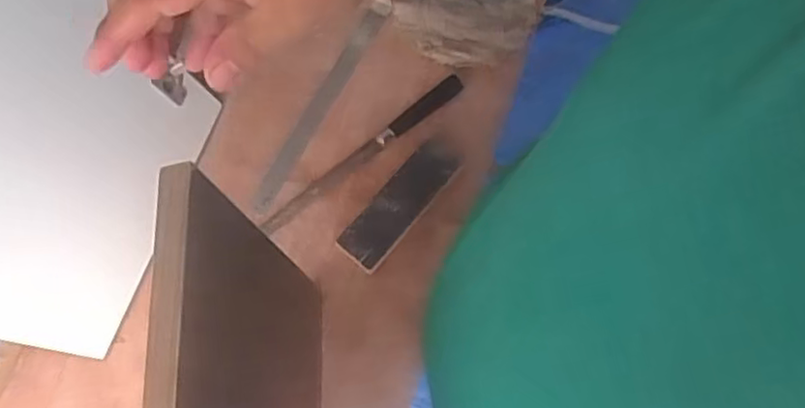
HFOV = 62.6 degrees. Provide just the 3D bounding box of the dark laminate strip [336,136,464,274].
[{"bbox_3d":[-0.001,-0.002,0.808,0.056,0.017,0.181,40,79,11],"label":"dark laminate strip"}]

